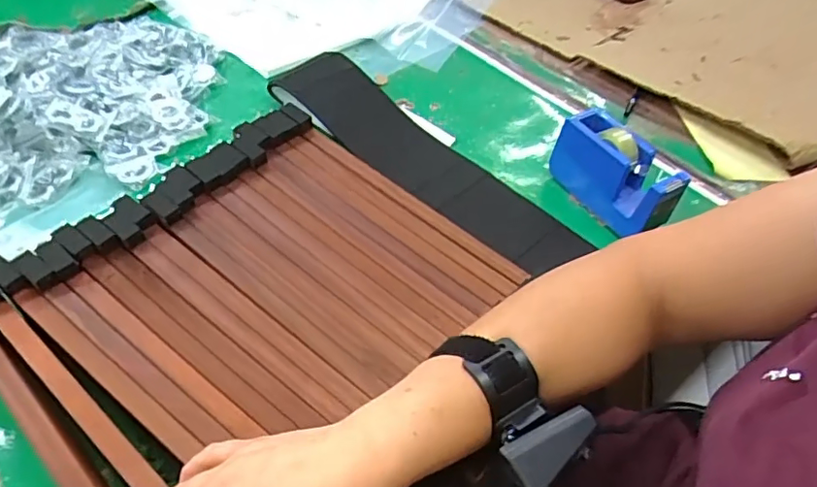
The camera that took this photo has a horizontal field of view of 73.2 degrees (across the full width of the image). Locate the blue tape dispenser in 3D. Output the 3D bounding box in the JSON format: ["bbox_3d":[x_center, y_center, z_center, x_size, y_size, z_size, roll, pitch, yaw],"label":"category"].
[{"bbox_3d":[0.209,-0.069,0.555,0.049,0.067,0.134,-25,55,-22],"label":"blue tape dispenser"}]

